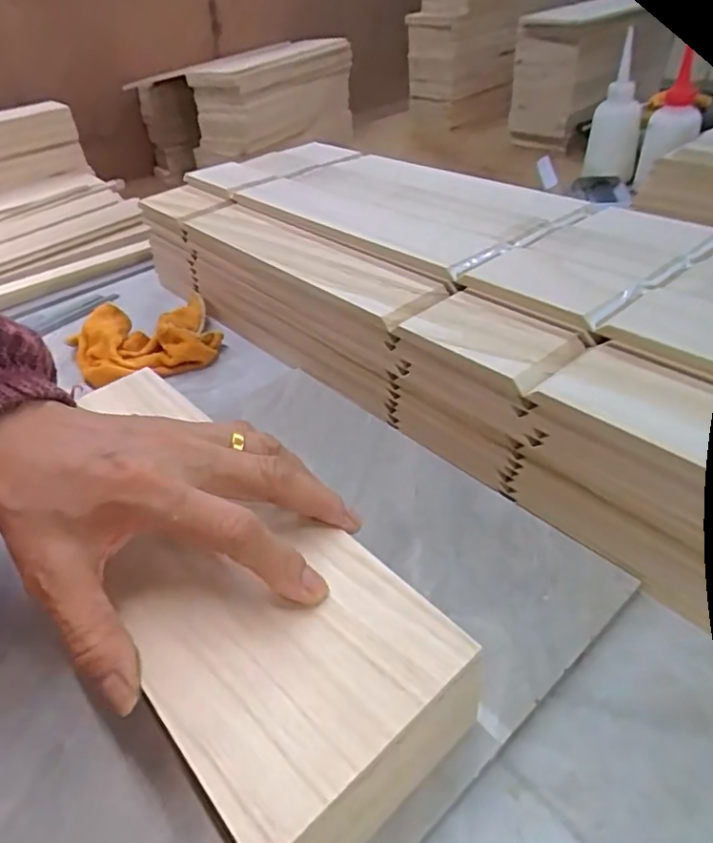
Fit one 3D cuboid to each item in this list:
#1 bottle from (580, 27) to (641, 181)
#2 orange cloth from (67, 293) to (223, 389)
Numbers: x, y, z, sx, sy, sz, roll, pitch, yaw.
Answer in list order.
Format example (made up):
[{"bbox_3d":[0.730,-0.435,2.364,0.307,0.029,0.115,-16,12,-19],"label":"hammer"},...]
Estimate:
[{"bbox_3d":[0.325,-0.374,0.736,0.061,0.124,0.050,10,42,20],"label":"bottle"},{"bbox_3d":[-0.193,-0.076,0.530,0.122,0.033,0.105,-22,41,-17],"label":"orange cloth"}]

